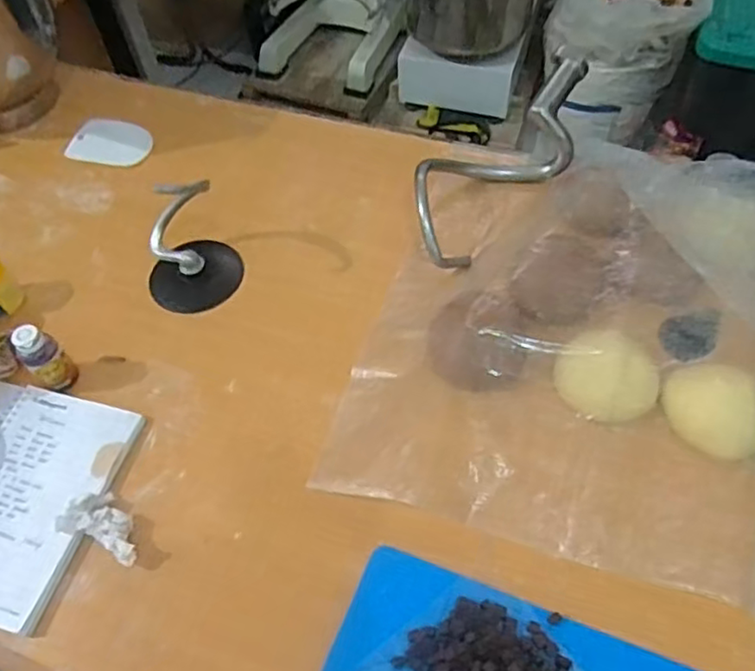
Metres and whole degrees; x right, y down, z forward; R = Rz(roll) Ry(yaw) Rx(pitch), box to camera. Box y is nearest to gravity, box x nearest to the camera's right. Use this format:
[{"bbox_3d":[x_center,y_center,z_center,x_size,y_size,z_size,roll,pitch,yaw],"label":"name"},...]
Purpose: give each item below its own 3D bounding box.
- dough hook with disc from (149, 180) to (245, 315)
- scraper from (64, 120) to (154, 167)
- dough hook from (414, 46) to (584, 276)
[{"bbox_3d":[-0.213,-0.106,0.705,0.104,0.116,0.122,-21,56,-11],"label":"dough hook with disc"},{"bbox_3d":[-0.370,-0.269,0.908,0.118,0.006,0.094,12,54,10],"label":"scraper"},{"bbox_3d":[0.143,-0.201,0.763,0.286,0.093,0.109,-44,62,-9],"label":"dough hook"}]

